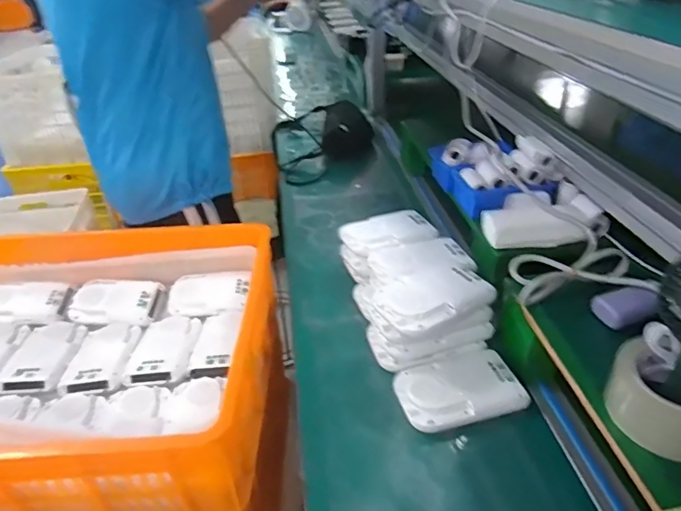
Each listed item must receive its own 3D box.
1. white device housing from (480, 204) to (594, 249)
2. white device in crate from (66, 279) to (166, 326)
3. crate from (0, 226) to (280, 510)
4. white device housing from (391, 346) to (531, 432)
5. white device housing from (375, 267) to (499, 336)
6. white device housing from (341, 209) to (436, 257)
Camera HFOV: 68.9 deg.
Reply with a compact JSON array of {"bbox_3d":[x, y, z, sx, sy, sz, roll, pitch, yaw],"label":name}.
[{"bbox_3d":[0.294,-0.045,0.744,0.152,0.030,0.081,0,35,5],"label":"white device housing"},{"bbox_3d":[-0.416,0.087,0.925,0.167,0.031,0.094,-1,35,3],"label":"white device in crate"},{"bbox_3d":[-0.440,0.243,0.850,0.645,0.390,0.498,-3,35,0],"label":"crate"},{"bbox_3d":[0.152,0.172,0.641,0.153,0.025,0.095,-10,35,-10],"label":"white device housing"},{"bbox_3d":[0.121,0.054,0.666,0.142,0.031,0.091,-21,39,-24],"label":"white device housing"},{"bbox_3d":[0.081,-0.042,0.849,0.151,0.021,0.098,-19,38,-22],"label":"white device housing"}]

